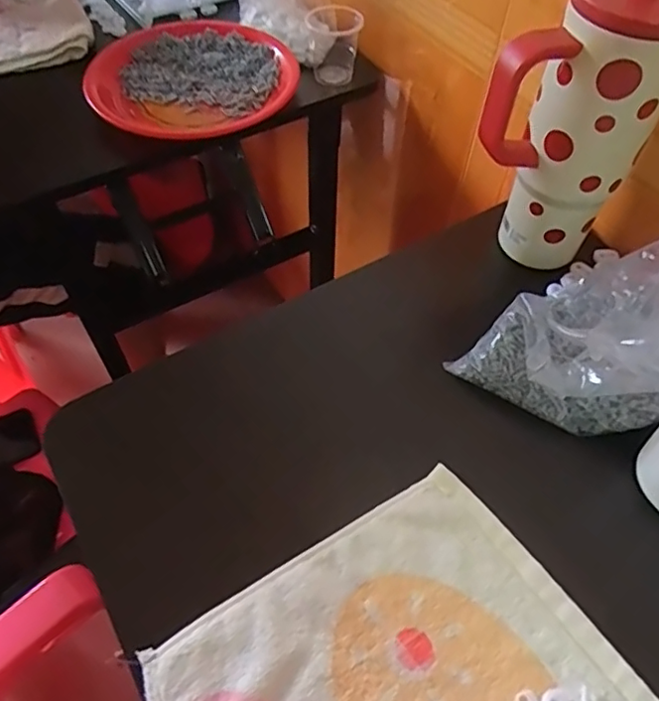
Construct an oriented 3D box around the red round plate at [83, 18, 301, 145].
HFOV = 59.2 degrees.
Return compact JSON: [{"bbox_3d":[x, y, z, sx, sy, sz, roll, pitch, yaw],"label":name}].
[{"bbox_3d":[-0.161,-0.318,0.668,0.229,0.034,0.241,0,54,-1],"label":"red round plate"}]

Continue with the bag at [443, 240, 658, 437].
[{"bbox_3d":[0.182,-0.020,0.383,0.144,0.140,0.105,34,60,22],"label":"bag"}]

